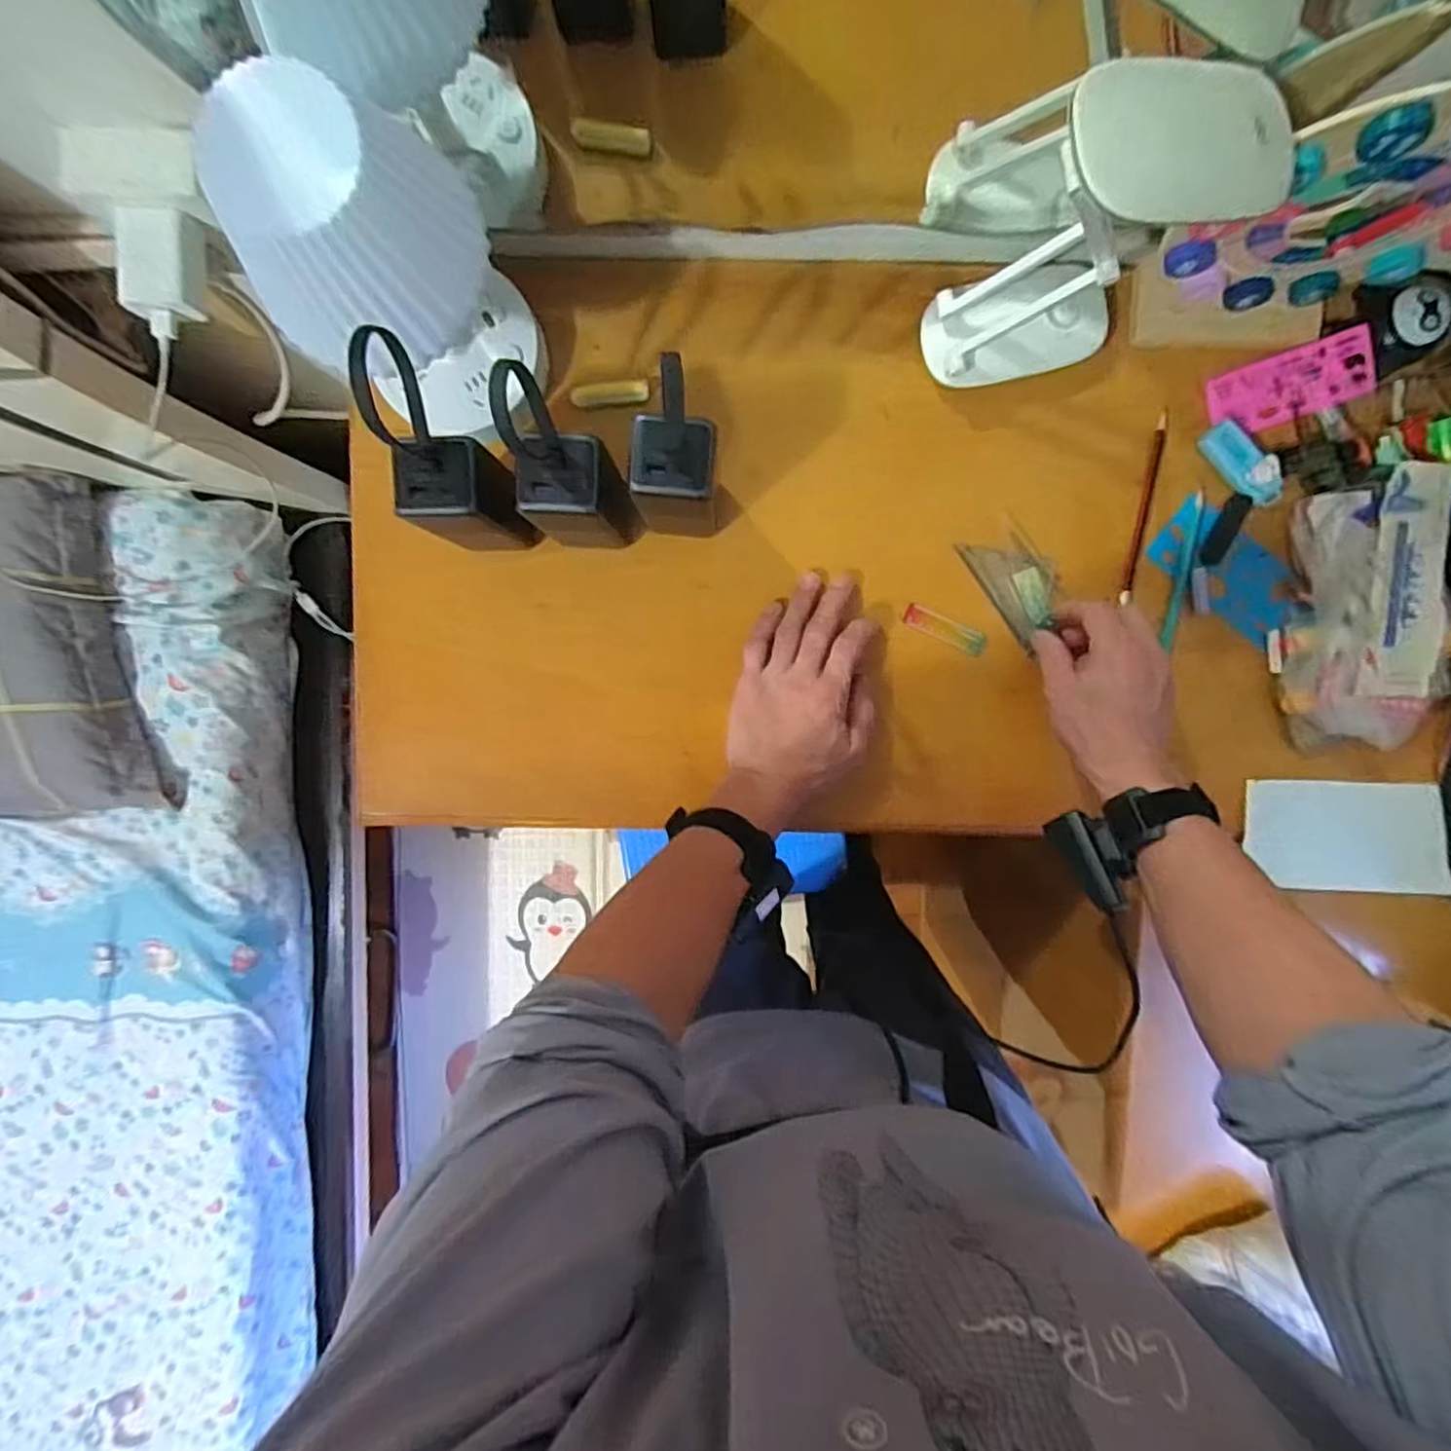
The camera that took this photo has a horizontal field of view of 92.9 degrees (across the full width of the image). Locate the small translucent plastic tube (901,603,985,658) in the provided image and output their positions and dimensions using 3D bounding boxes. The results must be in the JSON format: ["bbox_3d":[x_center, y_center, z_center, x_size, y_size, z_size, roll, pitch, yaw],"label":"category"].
[{"bbox_3d":[0.178,-0.078,0.558,0.070,0.004,0.019,25,94,-2],"label":"small translucent plastic tube"}]

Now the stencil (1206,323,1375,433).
[{"bbox_3d":[0.429,-0.258,0.525,0.106,0.006,0.050,-16,100,17],"label":"stencil"}]

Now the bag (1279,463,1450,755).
[{"bbox_3d":[0.503,-0.086,0.532,0.128,0.038,0.204,-4,95,0],"label":"bag"}]

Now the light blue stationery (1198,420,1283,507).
[{"bbox_3d":[0.402,-0.203,0.532,0.028,0.017,0.072,-40,94,3],"label":"light blue stationery"}]

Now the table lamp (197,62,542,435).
[{"bbox_3d":[-0.192,-0.262,0.425,0.104,0.223,0.113,4,95,0],"label":"table lamp"}]

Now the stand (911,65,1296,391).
[{"bbox_3d":[0.221,-0.292,0.427,0.144,0.224,0.066,-16,95,1],"label":"stand"}]

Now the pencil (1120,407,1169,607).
[{"bbox_3d":[0.333,-0.173,0.549,0.012,0.007,0.147,9,95,1],"label":"pencil"}]

